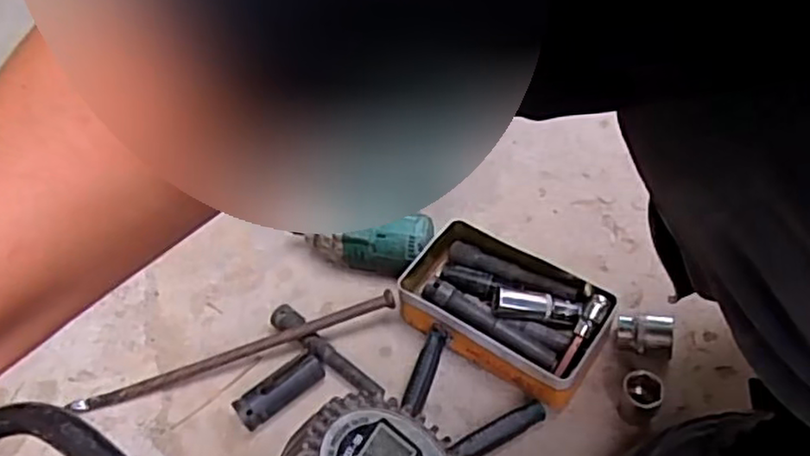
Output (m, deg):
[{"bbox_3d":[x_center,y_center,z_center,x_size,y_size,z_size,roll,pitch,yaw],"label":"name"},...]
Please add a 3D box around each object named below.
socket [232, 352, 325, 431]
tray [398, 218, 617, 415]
[{"bbox_3d":[-0.108,0.142,0.584,0.080,0.027,0.030,-33,55,-22],"label":"socket"},{"bbox_3d":[0.090,0.070,0.615,0.189,0.044,0.119,30,58,27],"label":"tray"}]

